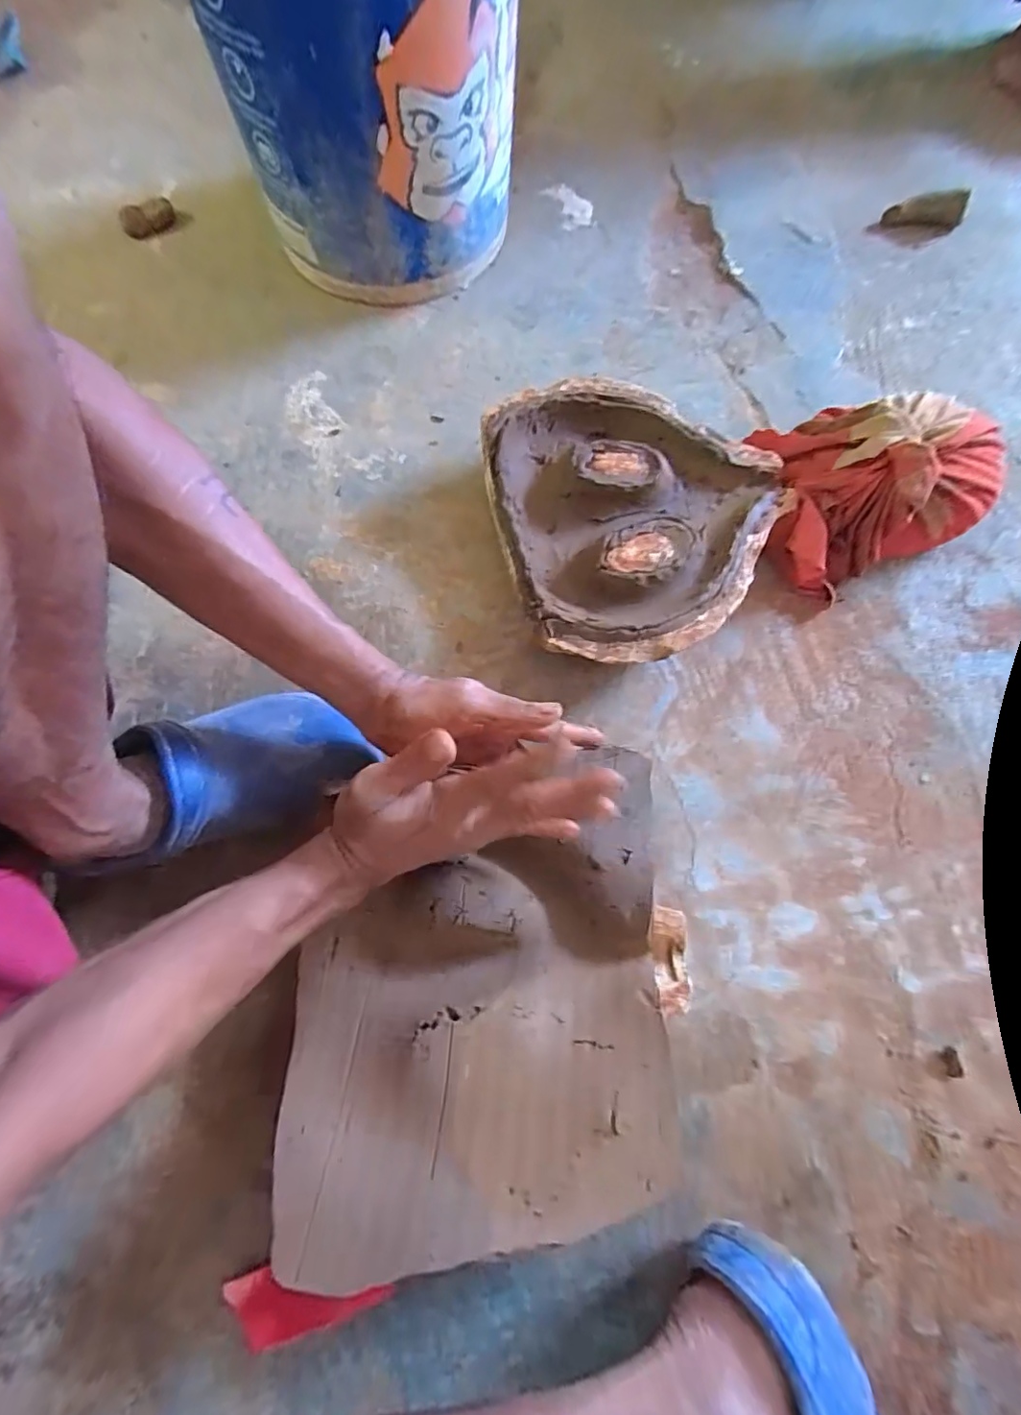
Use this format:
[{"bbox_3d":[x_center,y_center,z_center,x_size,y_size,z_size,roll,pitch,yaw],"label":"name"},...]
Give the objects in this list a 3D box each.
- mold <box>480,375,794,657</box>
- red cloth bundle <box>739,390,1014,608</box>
[{"bbox_3d":[0.124,-0.178,0.520,0.262,0.066,0.275,0,75,0],"label":"mold"},{"bbox_3d":[0.345,-0.212,0.518,0.199,0.087,0.175,-11,75,-3],"label":"red cloth bundle"}]

